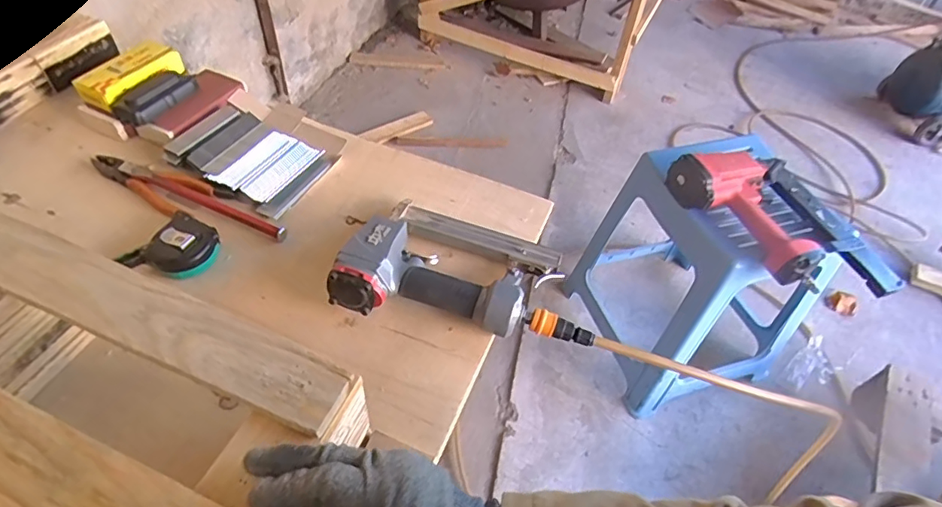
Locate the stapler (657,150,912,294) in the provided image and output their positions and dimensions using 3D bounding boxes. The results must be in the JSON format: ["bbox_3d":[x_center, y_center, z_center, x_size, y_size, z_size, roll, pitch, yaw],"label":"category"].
[{"bbox_3d":[0.513,-0.057,0.879,0.180,0.080,0.353,-24,55,-22],"label":"stapler"}]

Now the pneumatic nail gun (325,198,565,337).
[{"bbox_3d":[-0.019,0.010,0.588,0.216,0.062,0.165,15,50,9],"label":"pneumatic nail gun"}]

